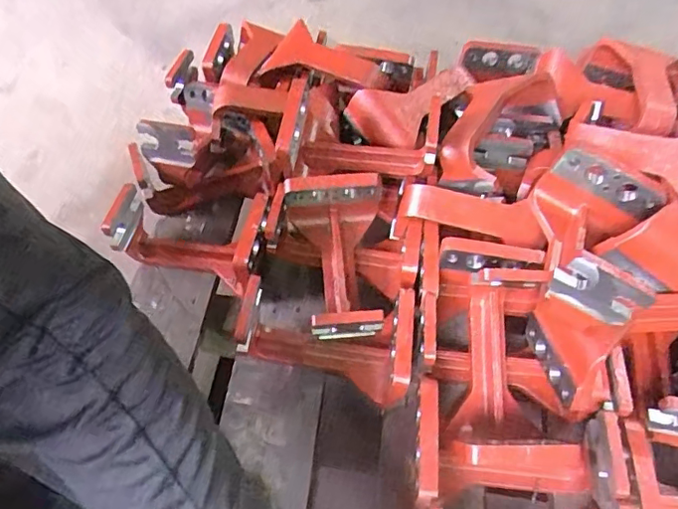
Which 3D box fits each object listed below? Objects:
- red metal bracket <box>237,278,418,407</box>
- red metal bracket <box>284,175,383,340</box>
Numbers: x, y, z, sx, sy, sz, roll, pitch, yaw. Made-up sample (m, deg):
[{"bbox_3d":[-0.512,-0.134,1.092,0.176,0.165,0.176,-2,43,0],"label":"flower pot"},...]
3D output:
[{"bbox_3d":[-0.012,0.087,0.563,0.166,0.091,0.098,5,54,4],"label":"red metal bracket"},{"bbox_3d":[0.003,0.010,0.598,0.103,0.108,0.169,-6,54,-4],"label":"red metal bracket"}]

